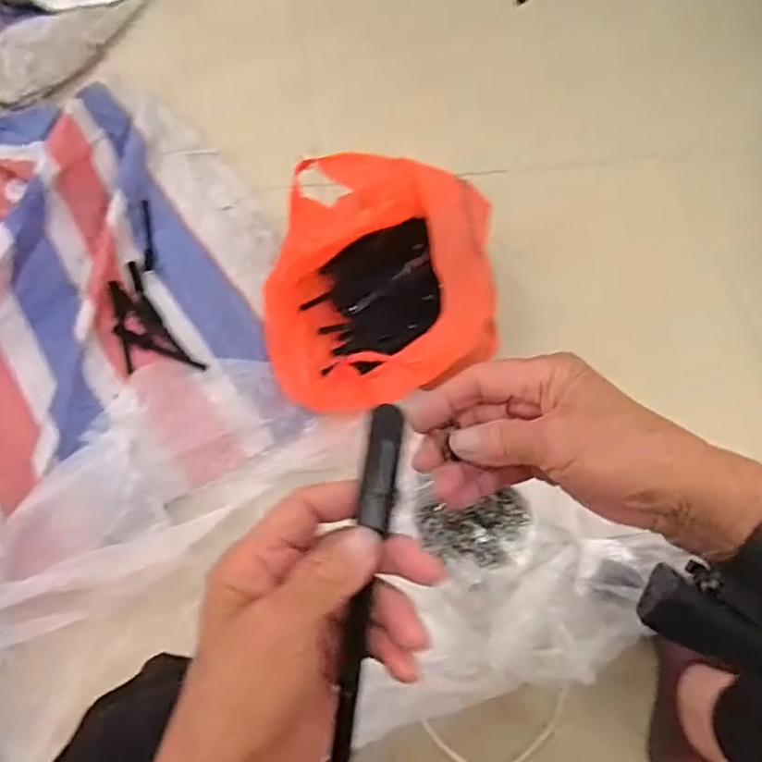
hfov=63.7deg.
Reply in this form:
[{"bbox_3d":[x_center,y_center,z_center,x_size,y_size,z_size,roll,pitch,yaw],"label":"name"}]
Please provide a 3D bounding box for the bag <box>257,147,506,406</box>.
[{"bbox_3d":[0.004,-0.109,0.776,0.296,0.179,0.286,11,63,3],"label":"bag"}]

